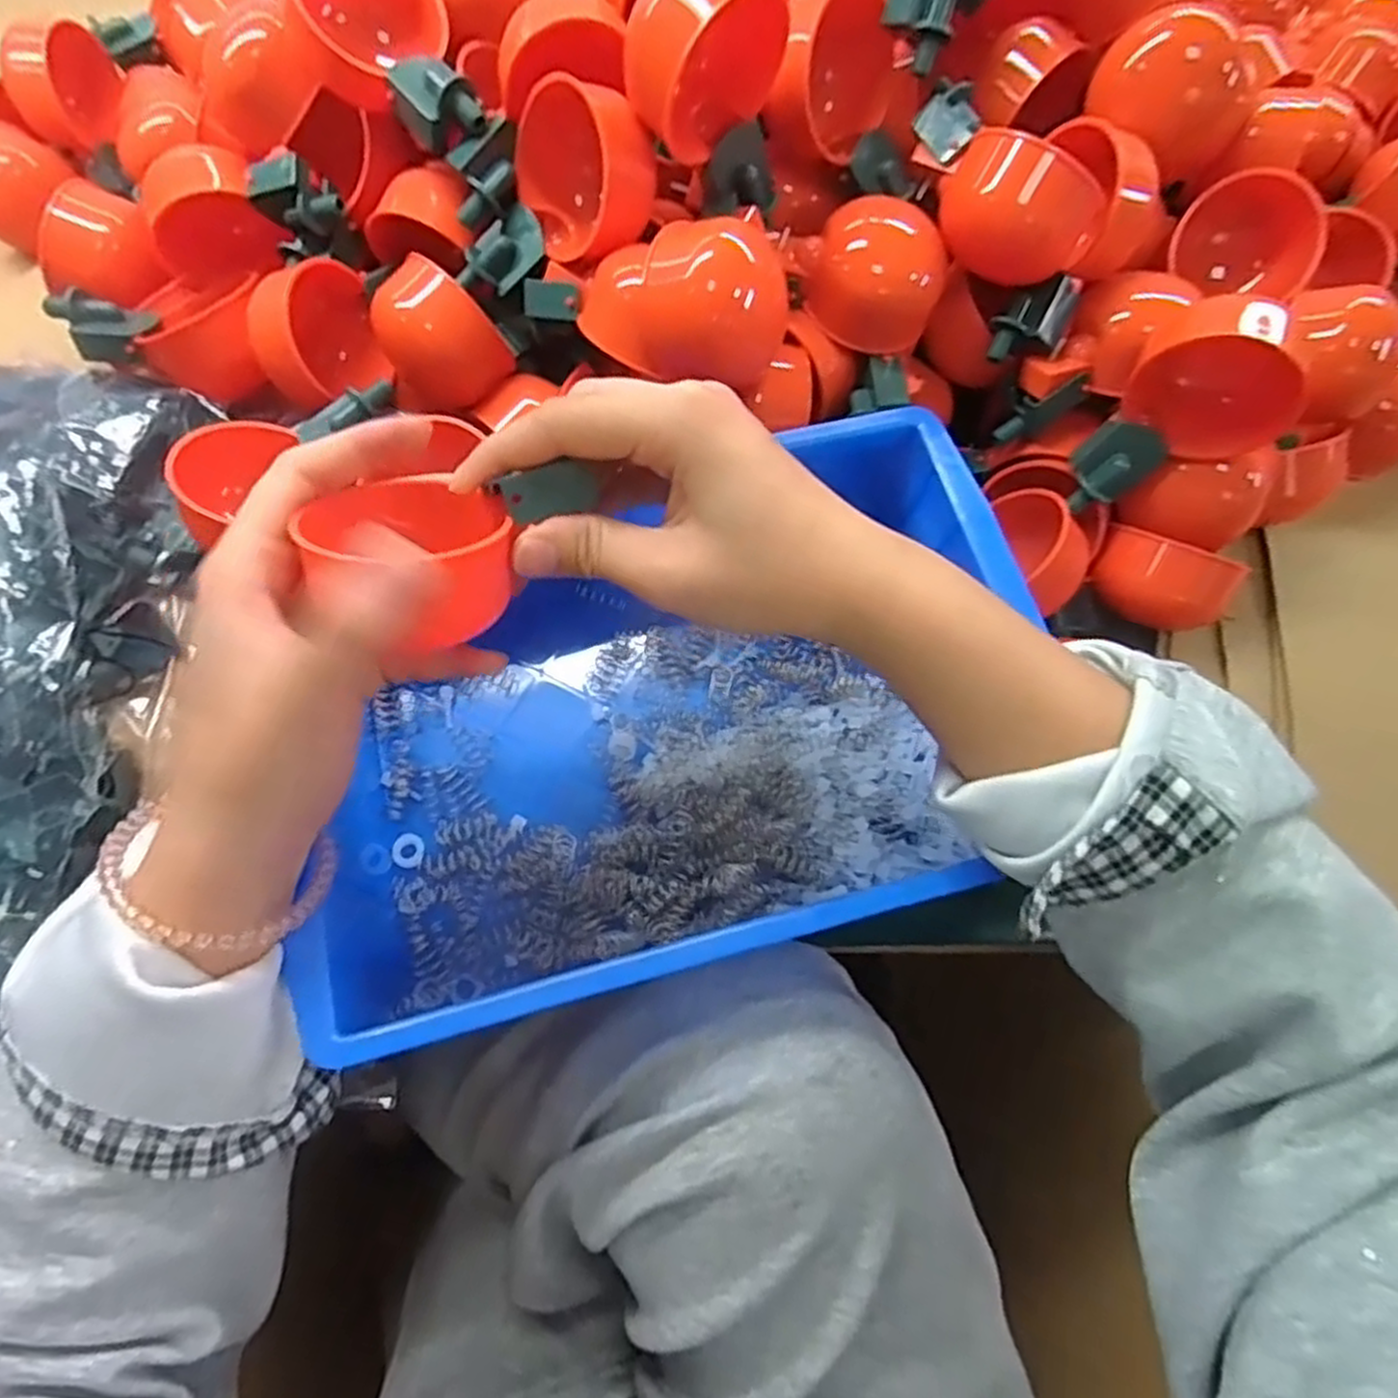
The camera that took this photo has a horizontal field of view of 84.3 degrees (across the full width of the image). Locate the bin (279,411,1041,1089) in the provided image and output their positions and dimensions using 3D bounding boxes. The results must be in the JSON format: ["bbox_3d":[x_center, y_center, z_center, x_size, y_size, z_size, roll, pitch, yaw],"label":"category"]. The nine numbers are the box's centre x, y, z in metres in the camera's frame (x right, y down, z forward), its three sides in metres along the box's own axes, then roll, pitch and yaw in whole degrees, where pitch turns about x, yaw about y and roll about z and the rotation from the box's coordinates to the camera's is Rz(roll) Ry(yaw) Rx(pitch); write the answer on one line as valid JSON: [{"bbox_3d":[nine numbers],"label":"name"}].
[{"bbox_3d":[-0.017,0.009,0.331,0.304,0.083,0.195,-14,70,-8],"label":"bin"}]

